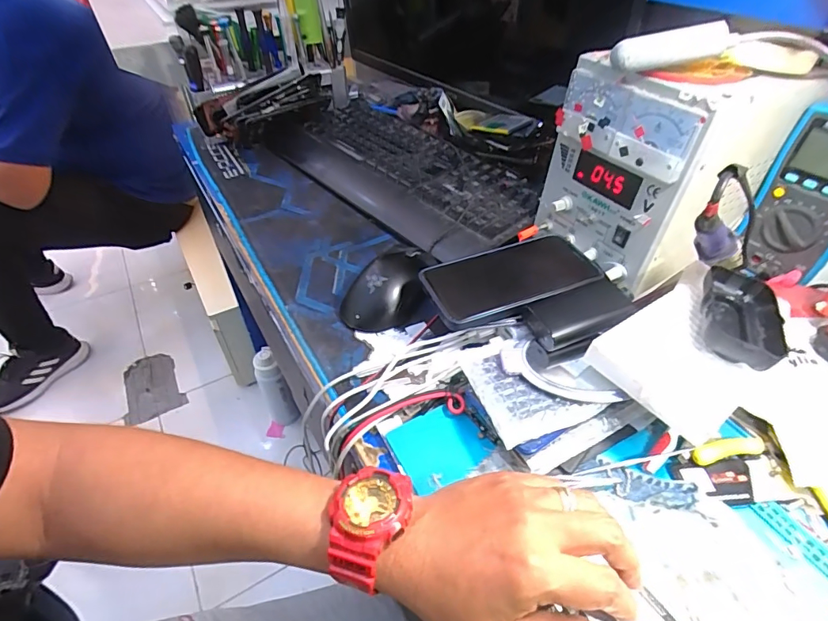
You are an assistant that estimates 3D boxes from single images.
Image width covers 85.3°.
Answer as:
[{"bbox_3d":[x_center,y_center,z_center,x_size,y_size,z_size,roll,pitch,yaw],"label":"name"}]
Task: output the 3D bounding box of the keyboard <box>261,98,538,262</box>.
[{"bbox_3d":[-0.026,-0.203,0.644,0.187,0.039,0.449,-30,51,-28],"label":"keyboard"}]

